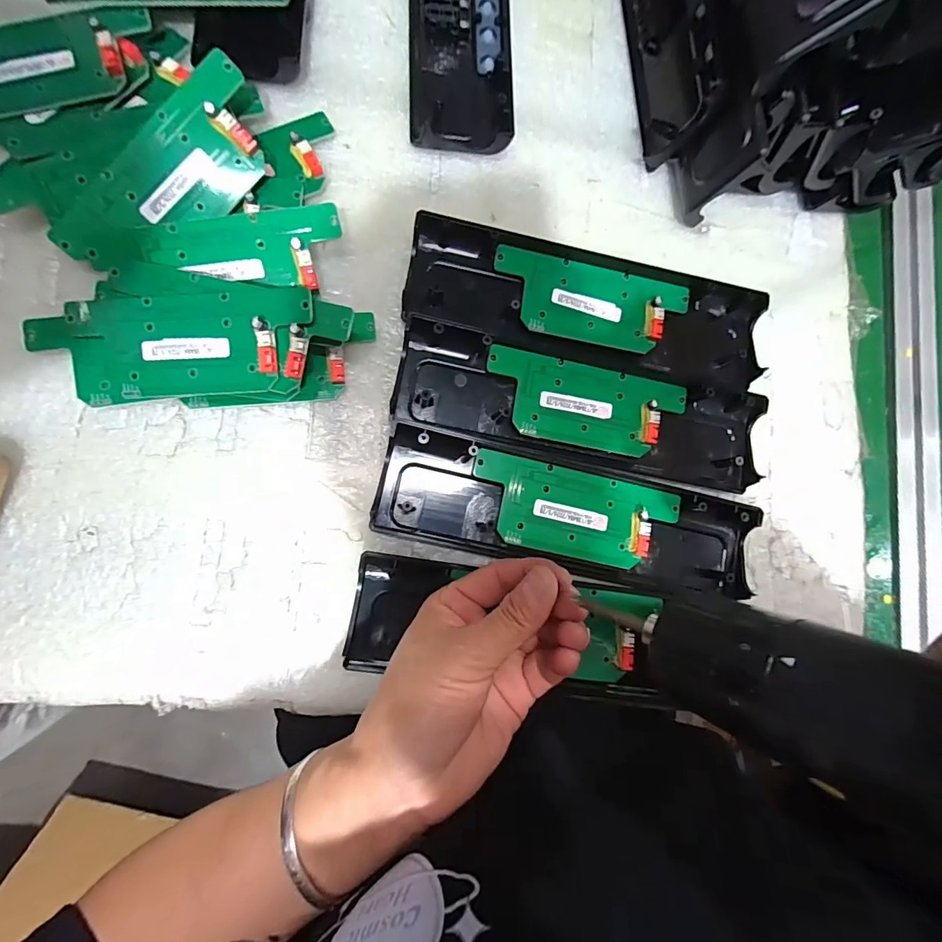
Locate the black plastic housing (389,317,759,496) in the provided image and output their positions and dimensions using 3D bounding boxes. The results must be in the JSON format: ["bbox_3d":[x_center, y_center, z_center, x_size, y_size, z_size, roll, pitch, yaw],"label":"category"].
[{"bbox_3d":[0.077,-0.044,0.286,0.247,0.018,0.069,11,84,-8],"label":"black plastic housing"}]

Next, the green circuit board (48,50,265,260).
[{"bbox_3d":[-0.169,-0.164,0.244,0.134,0.010,0.053,-45,105,0],"label":"green circuit board"}]

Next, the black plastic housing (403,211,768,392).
[{"bbox_3d":[0.083,-0.115,0.293,0.245,0.022,0.084,10,84,-8],"label":"black plastic housing"}]

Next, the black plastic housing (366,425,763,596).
[{"bbox_3d":[0.066,0.030,0.277,0.244,0.018,0.066,13,84,-8],"label":"black plastic housing"}]

